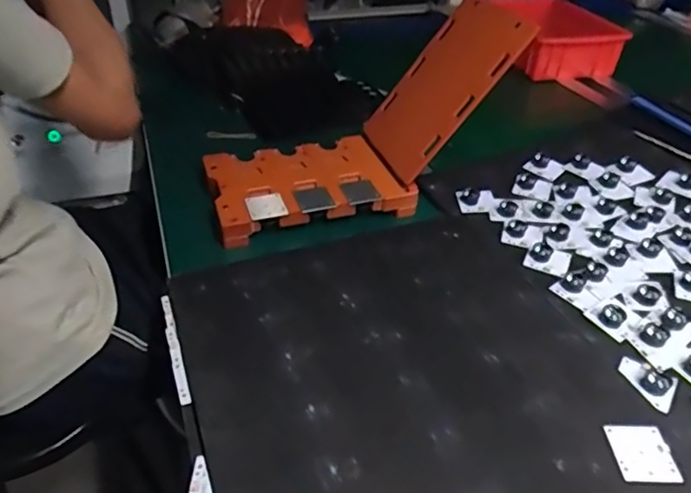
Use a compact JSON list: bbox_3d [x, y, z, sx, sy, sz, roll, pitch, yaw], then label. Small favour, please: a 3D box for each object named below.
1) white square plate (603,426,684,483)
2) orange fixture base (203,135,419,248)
[{"bbox_3d":[0.237,0.165,0.439,0.045,0.004,0.048,-2,39,3],"label":"white square plate"},{"bbox_3d":[-0.055,-0.084,0.718,0.241,0.026,0.170,-14,41,-19],"label":"orange fixture base"}]

